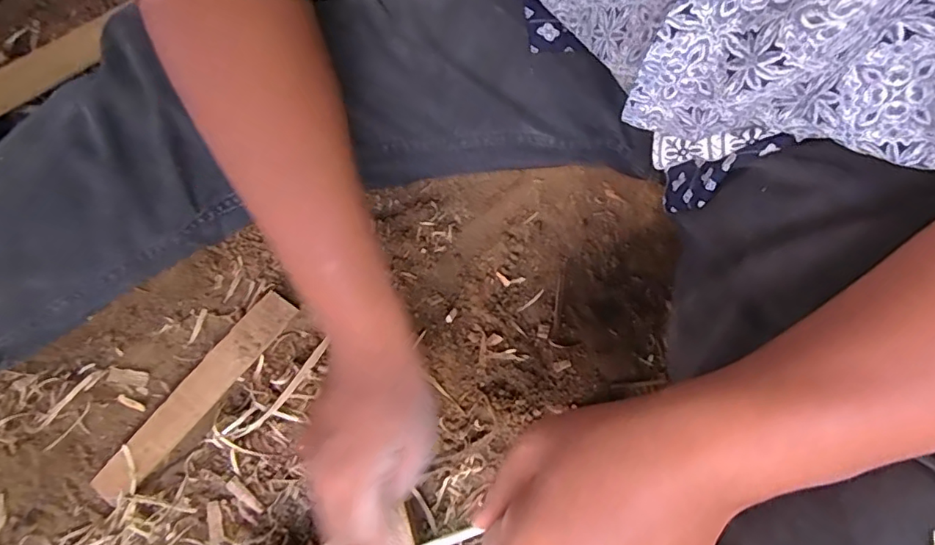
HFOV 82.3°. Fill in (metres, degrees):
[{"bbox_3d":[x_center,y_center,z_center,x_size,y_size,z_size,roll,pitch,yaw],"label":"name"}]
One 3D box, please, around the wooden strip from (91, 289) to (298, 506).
[{"bbox_3d":[-0.213,0.094,0.425,0.031,0.009,0.189,41,77,-5],"label":"wooden strip"}]

